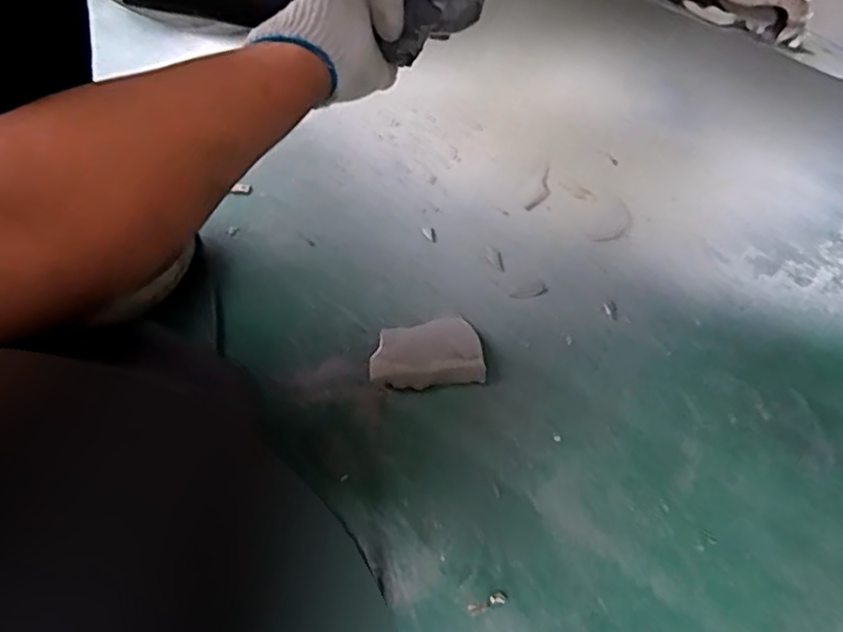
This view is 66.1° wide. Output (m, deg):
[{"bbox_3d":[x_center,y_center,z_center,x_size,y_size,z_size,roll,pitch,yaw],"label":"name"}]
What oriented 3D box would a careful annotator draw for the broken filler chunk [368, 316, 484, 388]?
[{"bbox_3d":[0.004,0.033,0.597,0.100,0.011,0.065,-5,61,0],"label":"broken filler chunk"}]

